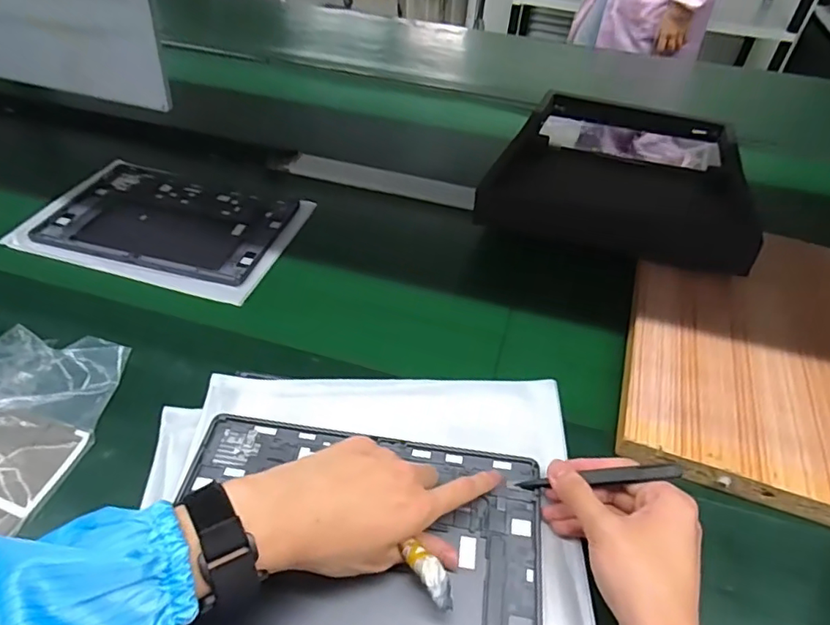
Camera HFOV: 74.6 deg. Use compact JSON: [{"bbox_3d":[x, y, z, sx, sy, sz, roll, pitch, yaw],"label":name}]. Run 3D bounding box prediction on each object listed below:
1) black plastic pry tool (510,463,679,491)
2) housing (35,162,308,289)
[{"bbox_3d":[0.124,0.114,0.377,0.112,0.008,0.010,-17,43,31],"label":"black plastic pry tool"},{"bbox_3d":[-0.281,-0.110,0.642,0.253,0.010,0.168,13,45,8],"label":"housing"}]

